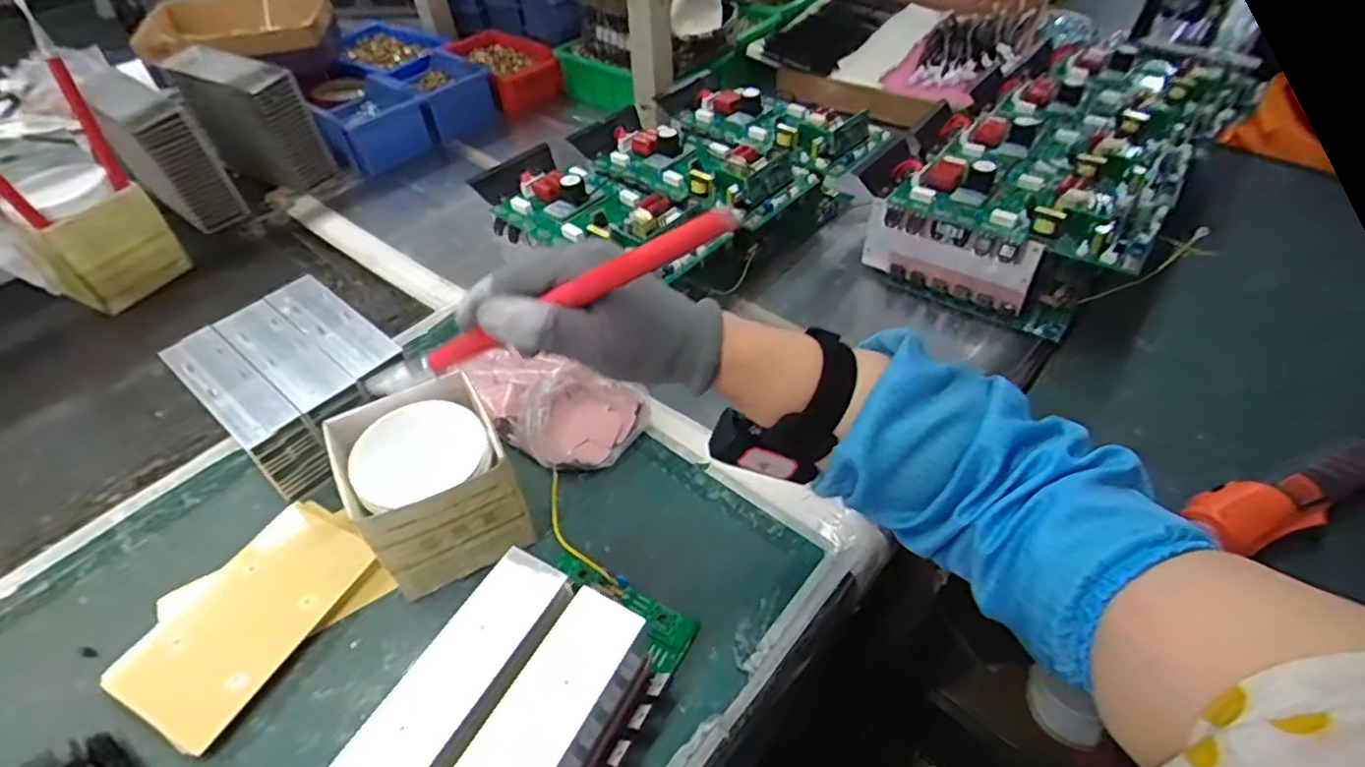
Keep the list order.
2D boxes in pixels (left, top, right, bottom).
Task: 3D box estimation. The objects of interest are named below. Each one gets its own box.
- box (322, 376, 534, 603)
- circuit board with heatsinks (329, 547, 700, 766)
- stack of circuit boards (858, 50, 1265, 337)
[{"bbox_3d":[-0.189,0.075,0.500,0.107,0.101,0.109,-24,51,-20],"label":"box"},{"bbox_3d":[-0.090,0.193,0.399,0.117,0.089,0.207,22,52,21],"label":"circuit board with heatsinks"},{"bbox_3d":[0.446,-0.259,0.803,0.259,0.123,0.544,30,55,26],"label":"stack of circuit boards"}]

